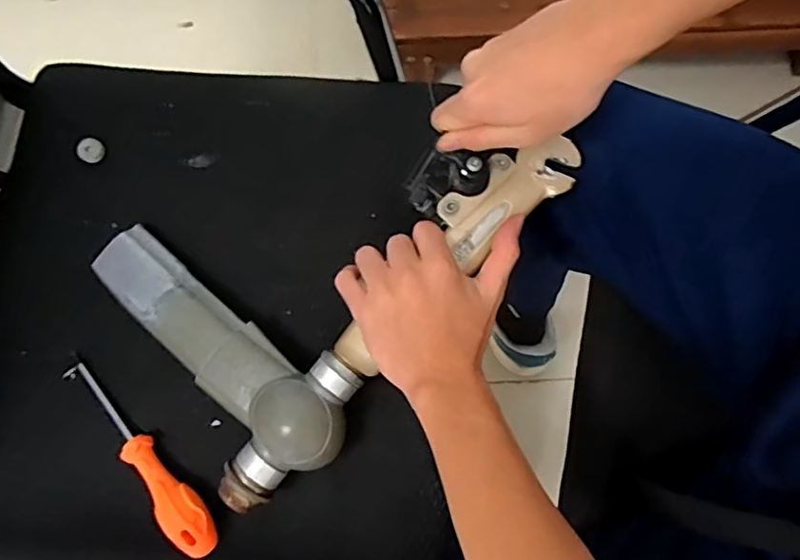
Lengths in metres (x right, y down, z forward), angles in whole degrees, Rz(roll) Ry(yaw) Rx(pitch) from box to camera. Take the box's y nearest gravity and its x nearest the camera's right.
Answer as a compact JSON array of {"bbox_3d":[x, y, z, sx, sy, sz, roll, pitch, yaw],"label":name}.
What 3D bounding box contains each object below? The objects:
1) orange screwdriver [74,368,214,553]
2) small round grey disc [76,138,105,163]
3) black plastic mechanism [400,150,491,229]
[{"bbox_3d":[-0.210,0.141,0.468,0.033,0.031,0.188,-39,80,-7],"label":"orange screwdriver"},{"bbox_3d":[-0.287,-0.120,0.535,0.025,0.009,0.023,0,78,1],"label":"small round grey disc"},{"bbox_3d":[0.035,-0.072,0.428,0.046,0.034,0.054,37,81,8],"label":"black plastic mechanism"}]

